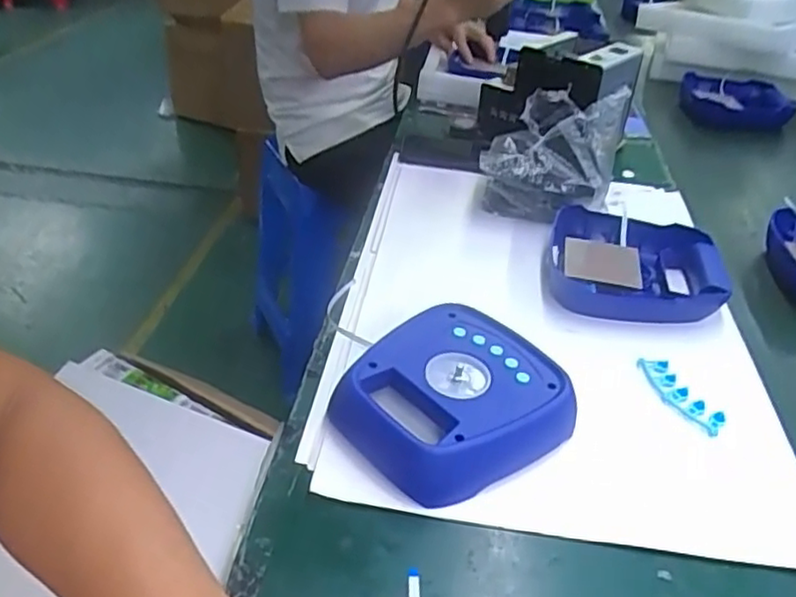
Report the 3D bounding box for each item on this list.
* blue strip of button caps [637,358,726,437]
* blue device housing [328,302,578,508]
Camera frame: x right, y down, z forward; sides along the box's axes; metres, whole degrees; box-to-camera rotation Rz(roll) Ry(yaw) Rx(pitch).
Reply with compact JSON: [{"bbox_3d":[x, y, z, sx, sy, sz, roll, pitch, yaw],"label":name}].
[{"bbox_3d":[0.251,0.088,0.596,0.034,0.017,0.090,-9,37,-17],"label":"blue strip of button caps"},{"bbox_3d":[0.042,0.082,0.545,0.166,0.047,0.160,-21,42,-30],"label":"blue device housing"}]

